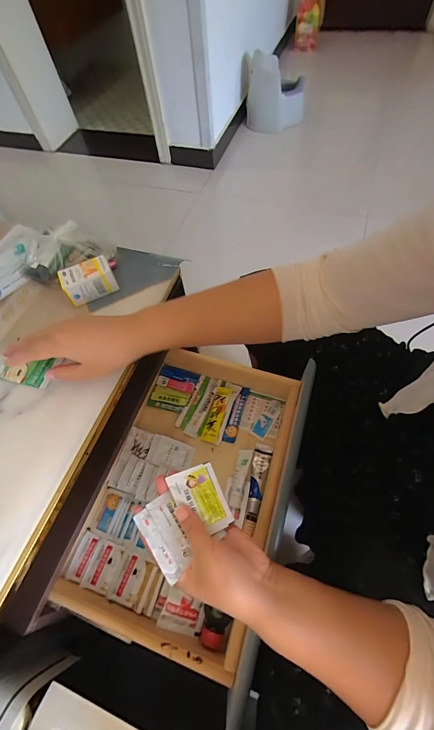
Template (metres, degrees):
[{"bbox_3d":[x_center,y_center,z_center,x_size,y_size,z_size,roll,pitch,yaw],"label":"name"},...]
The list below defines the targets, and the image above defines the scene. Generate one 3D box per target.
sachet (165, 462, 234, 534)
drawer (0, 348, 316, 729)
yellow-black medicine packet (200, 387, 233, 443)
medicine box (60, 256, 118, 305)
[{"bbox_3d":[-0.017,0.140,0.315,0.047,0.006,0.065,-20,76,-18],"label":"sachet"},{"bbox_3d":[-0.047,0.180,0.484,0.314,0.109,0.433,14,62,12],"label":"drawer"},{"bbox_3d":[0.000,0.091,0.571,0.028,0.009,0.109,15,62,12],"label":"yellow-black medicine packet"},{"bbox_3d":[-0.175,-0.117,0.410,0.065,0.033,0.041,-26,62,-11],"label":"medicine box"}]

